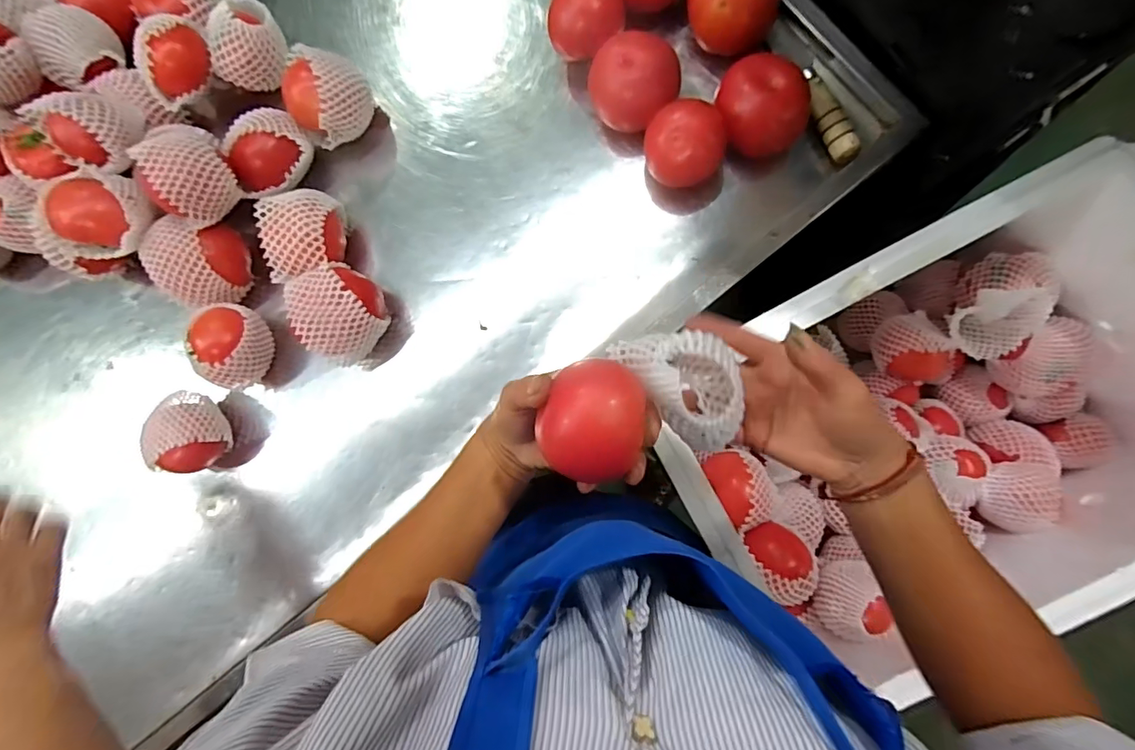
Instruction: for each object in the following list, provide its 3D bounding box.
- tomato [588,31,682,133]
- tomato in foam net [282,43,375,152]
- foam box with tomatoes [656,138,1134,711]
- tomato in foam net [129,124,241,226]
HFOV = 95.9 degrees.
[{"bbox_3d":[0.068,-0.295,0.512,0.086,0.063,0.080,0,86,7],"label":"tomato"},{"bbox_3d":[-0.254,-0.293,0.542,0.081,0.076,0.087,31,90,8],"label":"tomato in foam net"},{"bbox_3d":[0.388,0.046,0.546,0.467,0.202,0.350,-29,83,4],"label":"foam box with tomatoes"},{"bbox_3d":[-0.372,-0.200,0.502,0.074,0.070,0.071,0,86,7],"label":"tomato in foam net"}]

